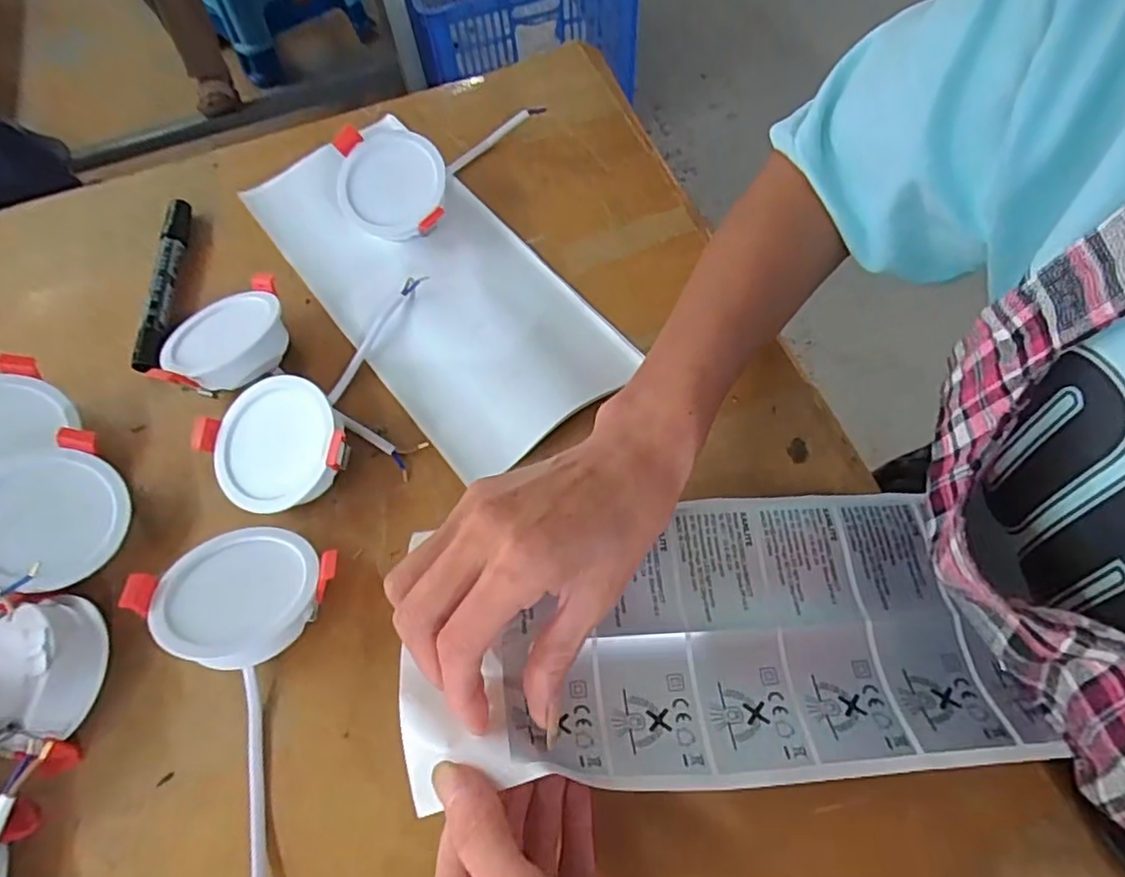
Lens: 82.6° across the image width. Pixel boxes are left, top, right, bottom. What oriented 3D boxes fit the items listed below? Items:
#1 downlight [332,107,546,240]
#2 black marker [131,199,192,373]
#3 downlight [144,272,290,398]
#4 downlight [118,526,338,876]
[{"bbox_3d":[-0.074,-0.183,0.430,0.151,0.039,0.085,-22,63,-7],"label":"downlight"},{"bbox_3d":[-0.261,-0.102,0.420,0.019,0.016,0.138,-7,62,1],"label":"black marker"},{"bbox_3d":[-0.199,-0.056,0.383,0.072,0.034,0.068,-23,63,-8],"label":"downlight"},{"bbox_3d":[-0.158,0.119,0.286,0.088,0.042,0.165,5,63,7],"label":"downlight"}]

